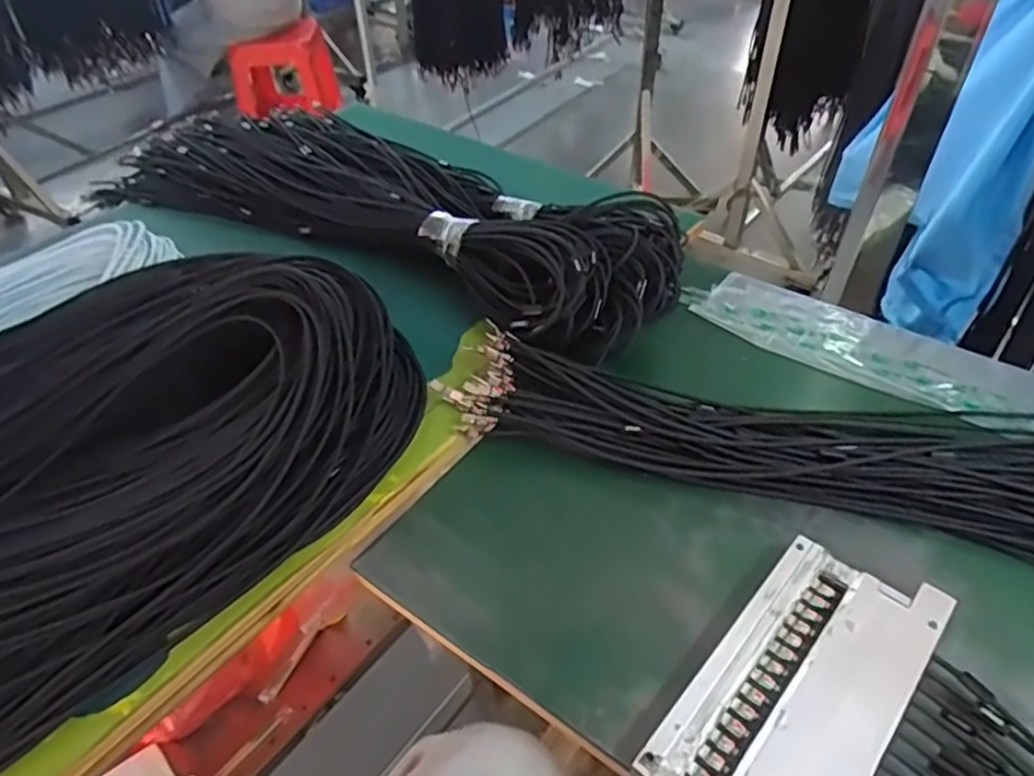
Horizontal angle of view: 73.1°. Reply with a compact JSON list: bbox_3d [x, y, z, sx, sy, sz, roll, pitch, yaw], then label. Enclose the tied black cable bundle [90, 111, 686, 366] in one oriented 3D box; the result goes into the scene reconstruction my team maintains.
[{"bbox_3d":[-0.155,-0.223,0.787,0.719,0.100,0.258,24,48,24],"label":"tied black cable bundle"}]

